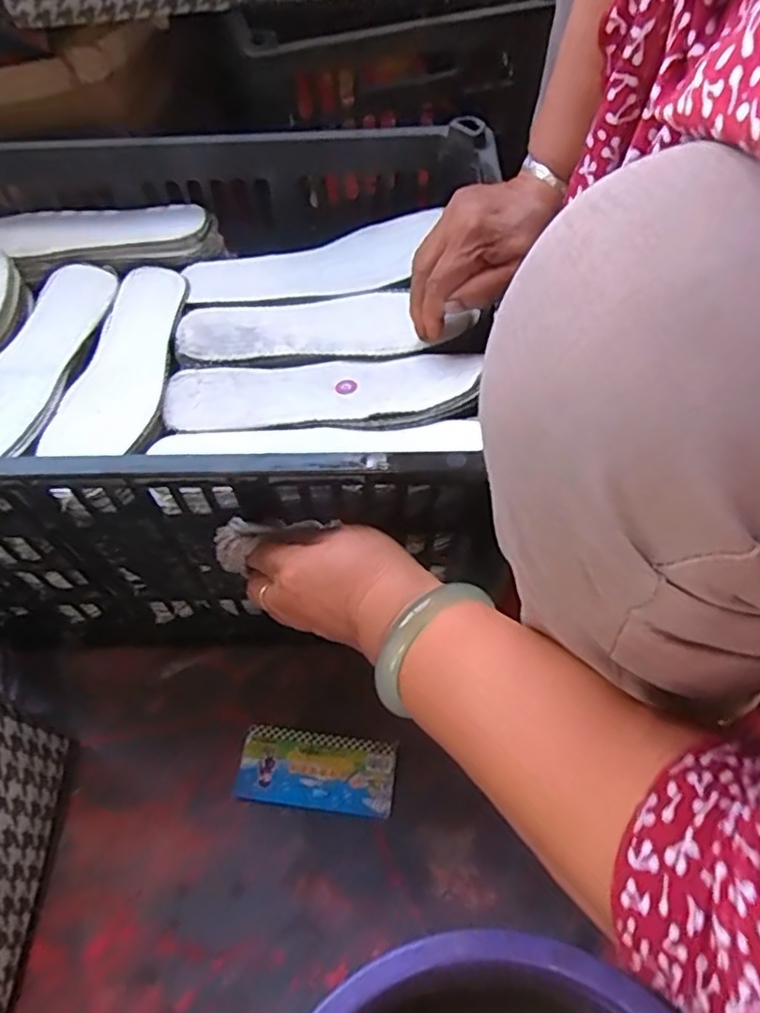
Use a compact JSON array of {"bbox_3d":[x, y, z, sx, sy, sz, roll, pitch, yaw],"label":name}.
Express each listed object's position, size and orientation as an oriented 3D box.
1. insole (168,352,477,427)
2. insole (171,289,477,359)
[{"bbox_3d":[-0.044,-0.087,0.444,0.217,0.020,0.057,-1,56,3],"label":"insole"},{"bbox_3d":[-0.046,-0.142,0.487,0.213,0.015,0.065,-1,56,5],"label":"insole"}]

